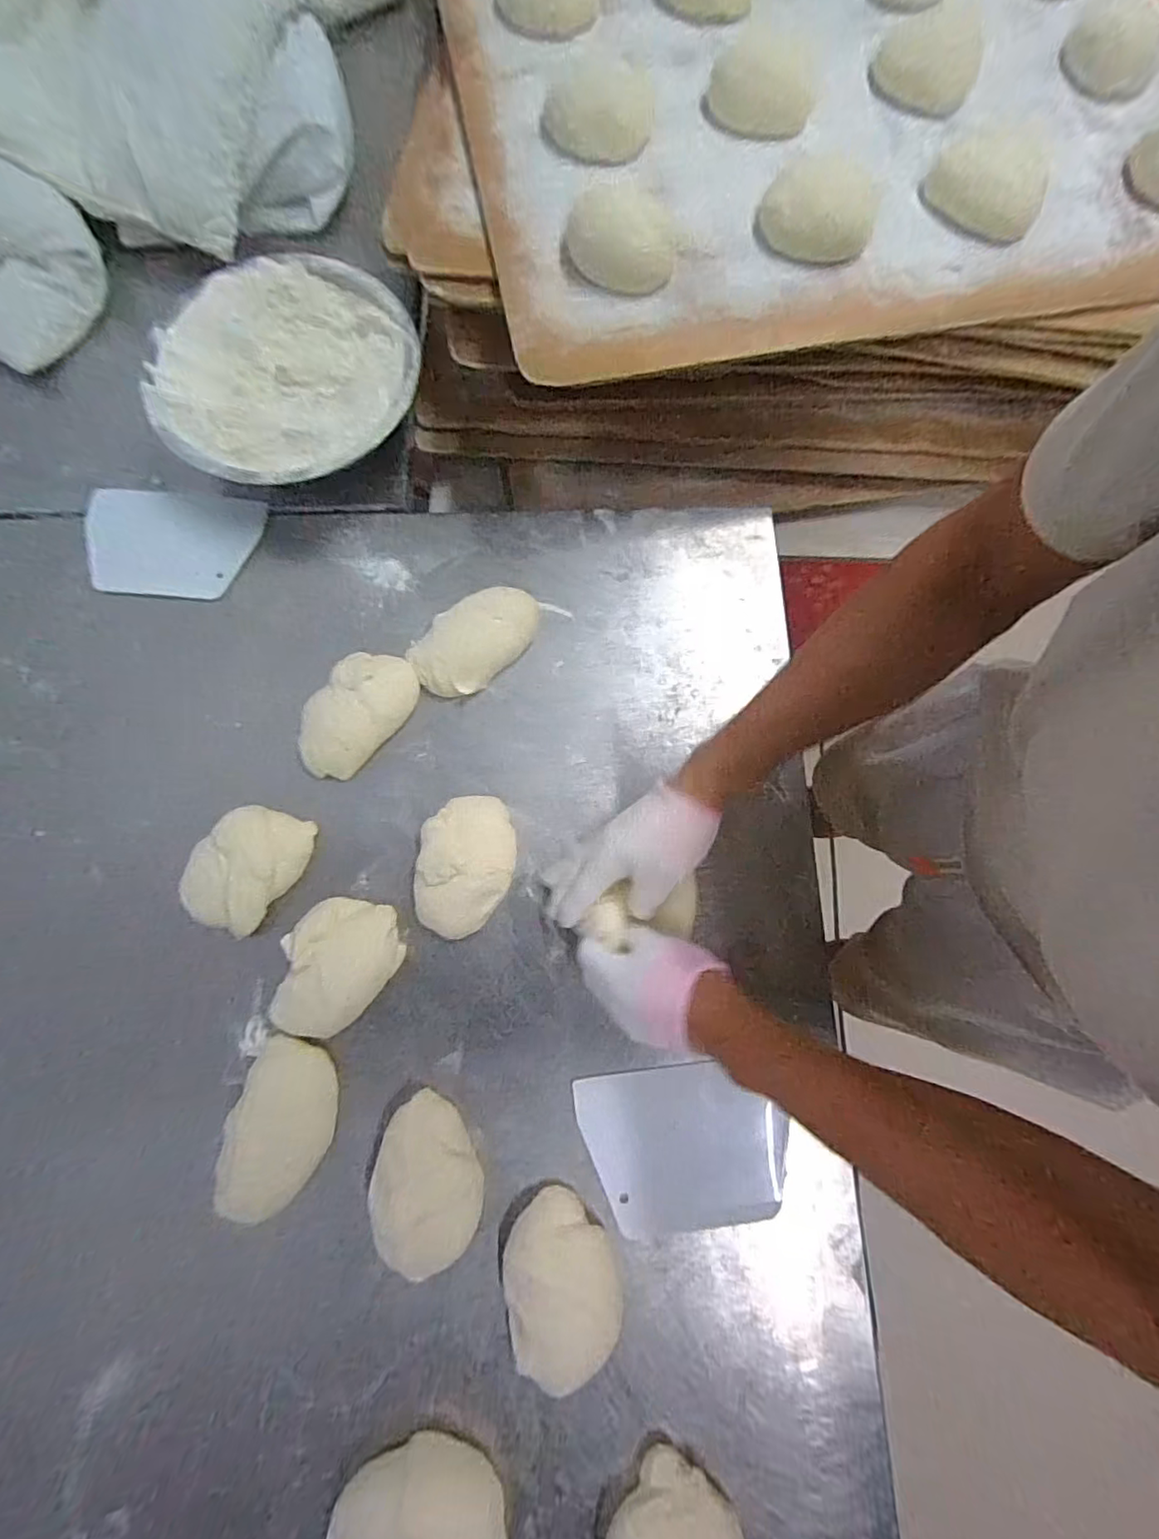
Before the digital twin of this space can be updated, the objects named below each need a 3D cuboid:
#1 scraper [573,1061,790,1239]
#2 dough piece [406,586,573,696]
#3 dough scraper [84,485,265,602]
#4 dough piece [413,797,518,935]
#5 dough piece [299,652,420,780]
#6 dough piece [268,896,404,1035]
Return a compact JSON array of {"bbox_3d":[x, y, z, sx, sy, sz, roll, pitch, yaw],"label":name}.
[{"bbox_3d":[0.091,0.324,0.489,0.172,0.006,0.124,-6,77,-2],"label":"scraper"},{"bbox_3d":[-0.096,-0.138,0.573,0.155,0.032,0.077,-39,80,-9],"label":"dough piece"},{"bbox_3d":[-0.447,-0.248,0.618,0.191,0.006,0.127,4,75,1],"label":"dough scraper"},{"bbox_3d":[-0.104,0.087,0.523,0.084,0.041,0.127,7,77,1],"label":"dough piece"},{"bbox_3d":[-0.220,-0.056,0.557,0.082,0.039,0.139,40,80,8],"label":"dough piece"},{"bbox_3d":[-0.218,0.173,0.501,0.093,0.035,0.129,34,79,7],"label":"dough piece"}]

